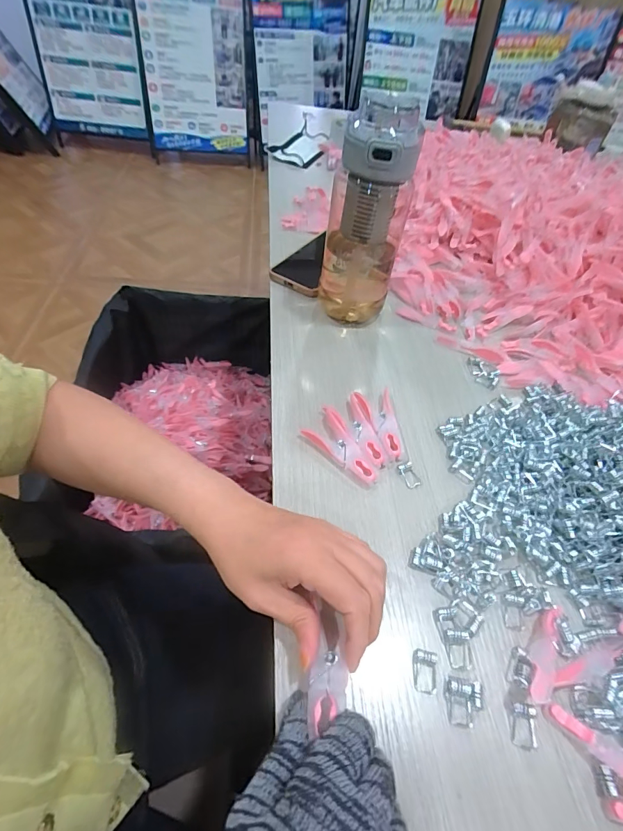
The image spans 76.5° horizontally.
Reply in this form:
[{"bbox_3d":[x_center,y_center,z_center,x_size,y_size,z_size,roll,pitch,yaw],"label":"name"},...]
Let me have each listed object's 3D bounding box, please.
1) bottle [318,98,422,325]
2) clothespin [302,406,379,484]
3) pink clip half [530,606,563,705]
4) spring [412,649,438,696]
[{"bbox_3d":[0.055,-0.203,0.421,0.084,0.208,0.081,11,51,3],"label":"bottle"},{"bbox_3d":[0.029,0.027,0.355,0.037,0.012,0.079,-34,62,-29],"label":"clothespin"},{"bbox_3d":[0.155,0.156,0.260,0.017,0.013,0.075,32,35,21],"label":"pink clip half"},{"bbox_3d":[0.074,0.165,0.255,0.016,0.004,0.024,10,51,1],"label":"spring"}]

